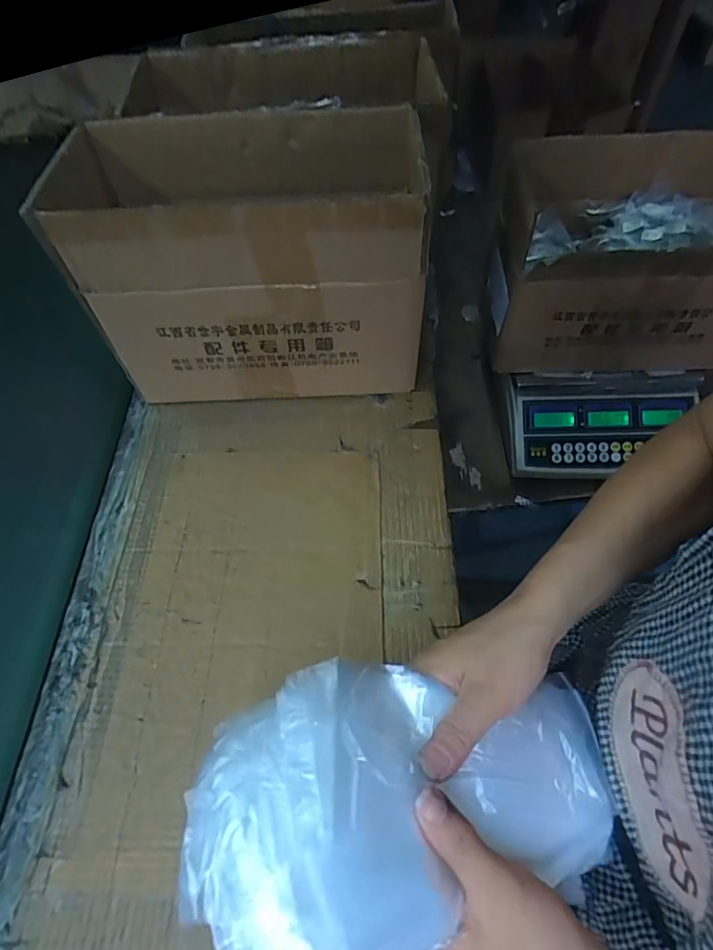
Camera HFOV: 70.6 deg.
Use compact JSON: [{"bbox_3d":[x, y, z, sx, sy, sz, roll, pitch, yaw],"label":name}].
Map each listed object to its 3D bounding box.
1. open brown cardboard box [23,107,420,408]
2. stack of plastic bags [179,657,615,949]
[{"bbox_3d":[-0.097,-0.217,0.532,0.322,0.231,0.167,-1,57,1],"label":"open brown cardboard box"},{"bbox_3d":[0.035,0.170,0.274,0.231,0.089,0.133,-10,57,-5],"label":"stack of plastic bags"}]

